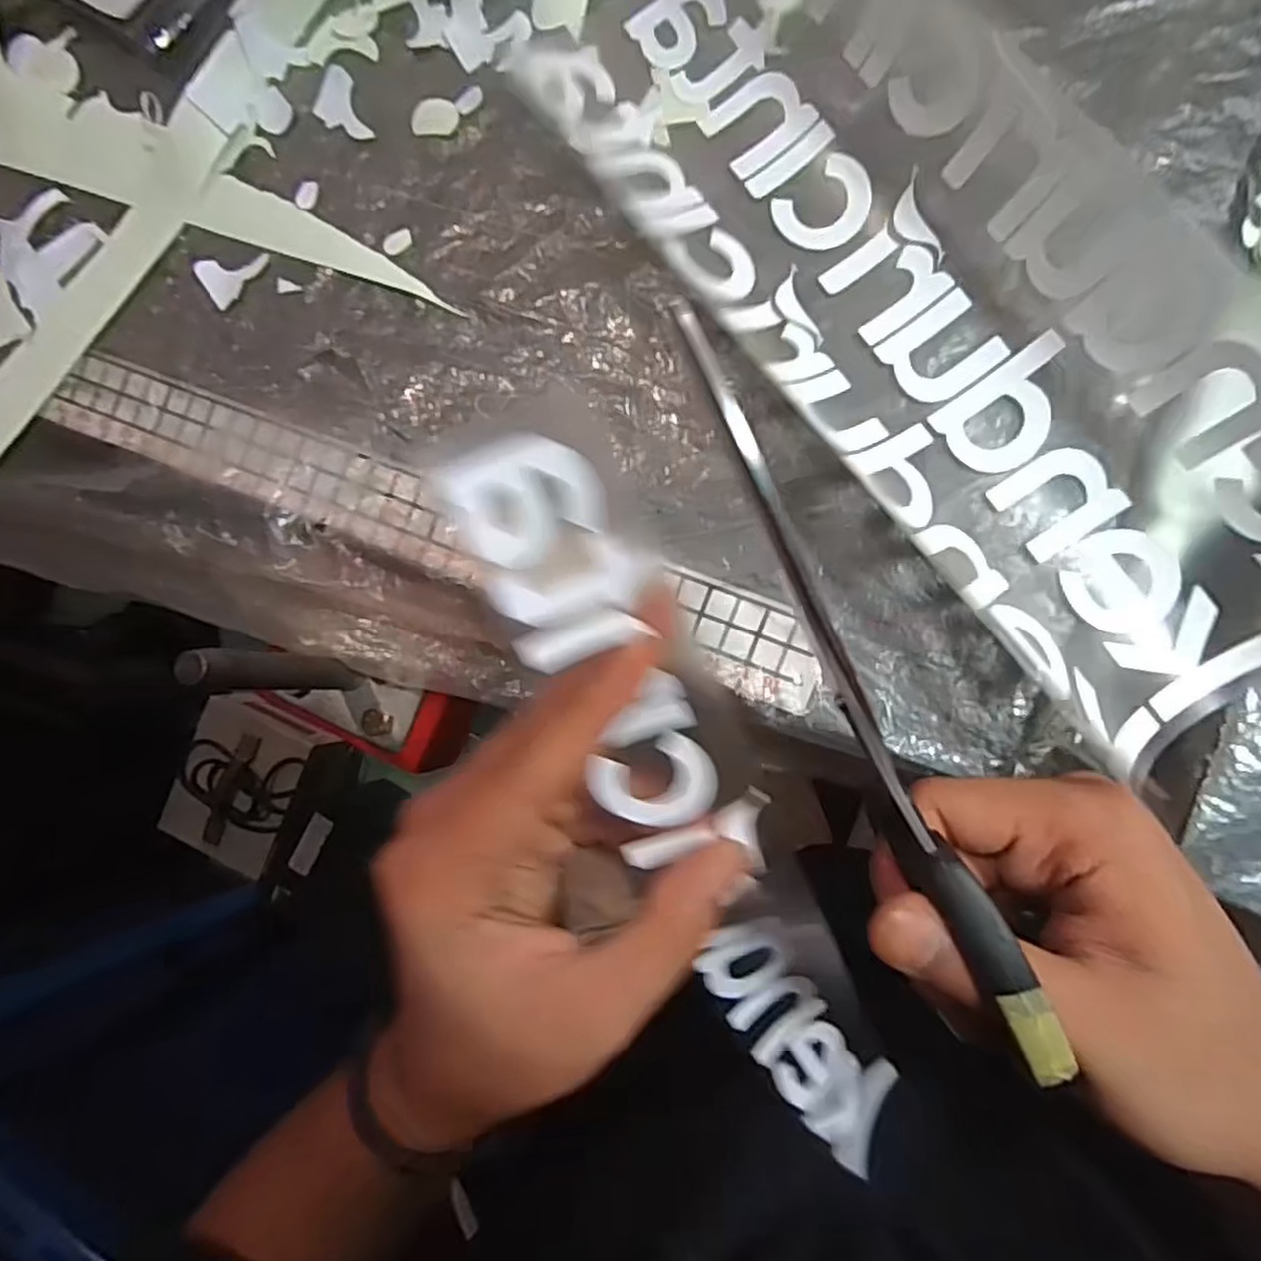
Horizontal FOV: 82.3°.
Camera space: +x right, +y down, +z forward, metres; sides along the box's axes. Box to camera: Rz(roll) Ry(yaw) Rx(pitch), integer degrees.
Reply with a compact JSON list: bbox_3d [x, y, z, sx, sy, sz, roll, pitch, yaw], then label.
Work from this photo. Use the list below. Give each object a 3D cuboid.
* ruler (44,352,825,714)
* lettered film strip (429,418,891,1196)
[{"bbox_3d":[-0.078,-0.041,0.254,0.301,0.010,0.029,21,91,9],"label":"ruler"},{"bbox_3d":[0.029,0.074,0.222,0.043,0.024,0.289,-24,117,7],"label":"lettered film strip"}]

